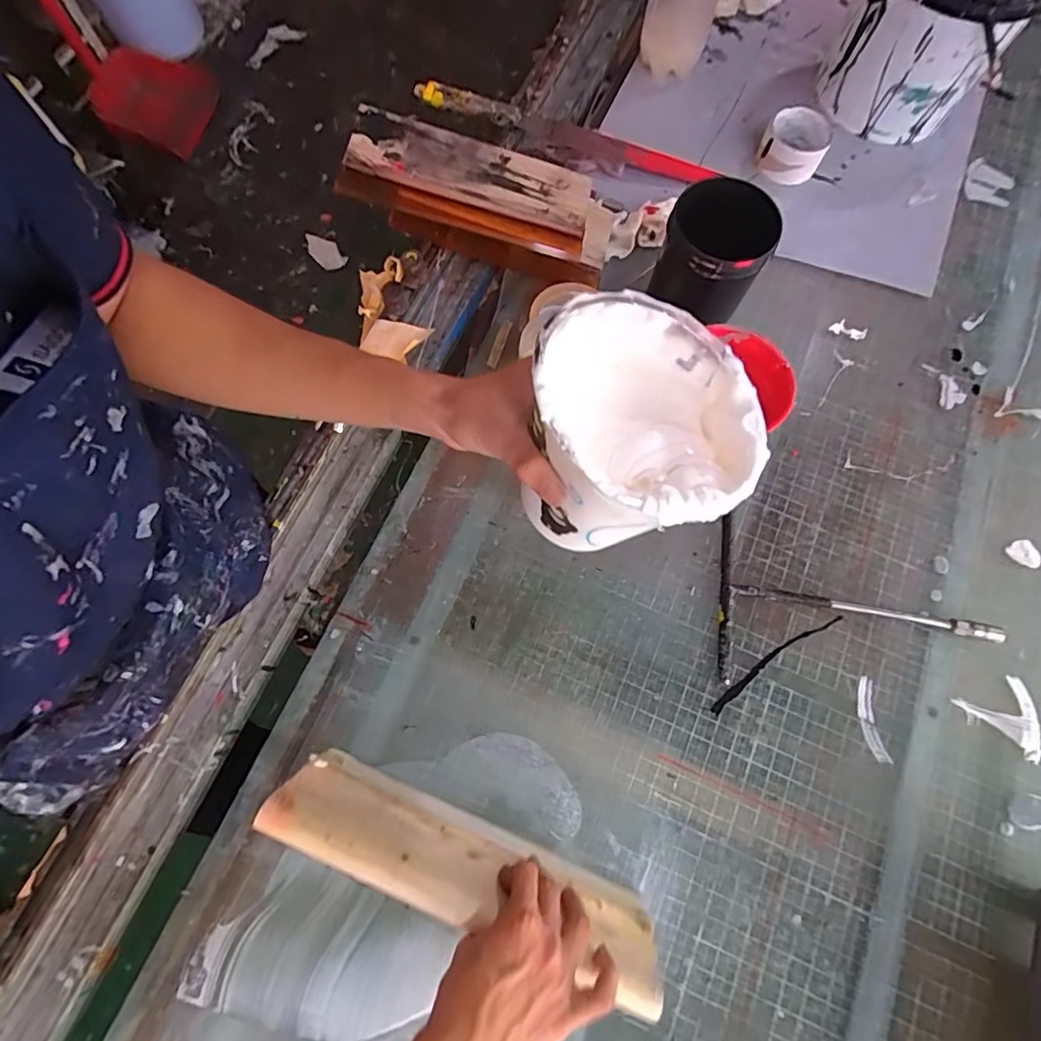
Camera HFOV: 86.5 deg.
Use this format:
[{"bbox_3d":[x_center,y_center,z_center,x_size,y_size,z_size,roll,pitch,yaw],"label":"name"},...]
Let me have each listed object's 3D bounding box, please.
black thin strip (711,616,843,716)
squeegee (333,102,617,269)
[{"bbox_3d":[0.261,0.143,0.567,0.170,0.004,0.016,-33,77,-9],"label":"black thin strip"},{"bbox_3d":[-0.042,-0.389,0.655,0.320,0.037,0.113,14,80,-8],"label":"squeegee"}]

